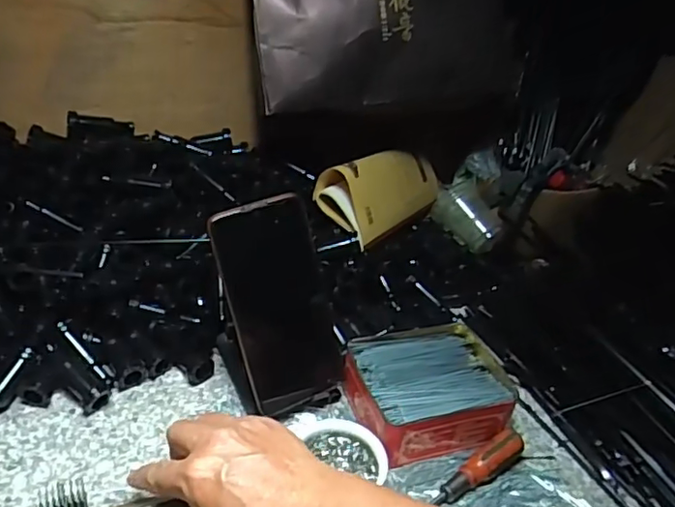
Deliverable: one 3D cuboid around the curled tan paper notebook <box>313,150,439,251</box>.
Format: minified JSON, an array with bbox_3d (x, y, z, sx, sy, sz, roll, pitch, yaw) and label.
[{"bbox_3d":[0.056,-0.071,0.696,0.047,0.090,0.206,-10,9,36],"label":"curled tan paper notebook"}]

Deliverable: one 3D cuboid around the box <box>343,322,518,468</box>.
[{"bbox_3d":[0.076,0.112,0.496,0.126,0.035,0.104,-6,35,-18],"label":"box"}]

